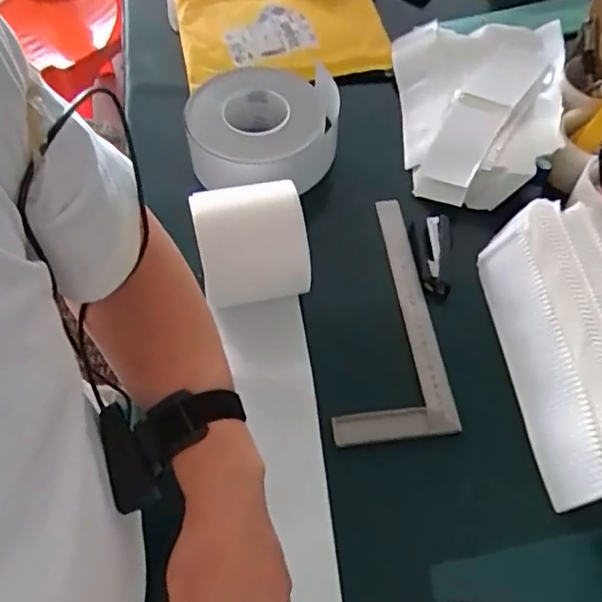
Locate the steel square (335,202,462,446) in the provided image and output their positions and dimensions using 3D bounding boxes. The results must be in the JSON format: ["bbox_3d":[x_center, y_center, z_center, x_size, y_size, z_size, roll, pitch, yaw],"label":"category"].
[{"bbox_3d":[0.084,0.010,0.656,0.120,0.016,0.300,-2,57,-4],"label":"steel square"}]

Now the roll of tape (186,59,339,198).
[{"bbox_3d":[-0.047,-0.218,0.767,0.181,0.077,0.197,-1,58,1],"label":"roll of tape"}]

